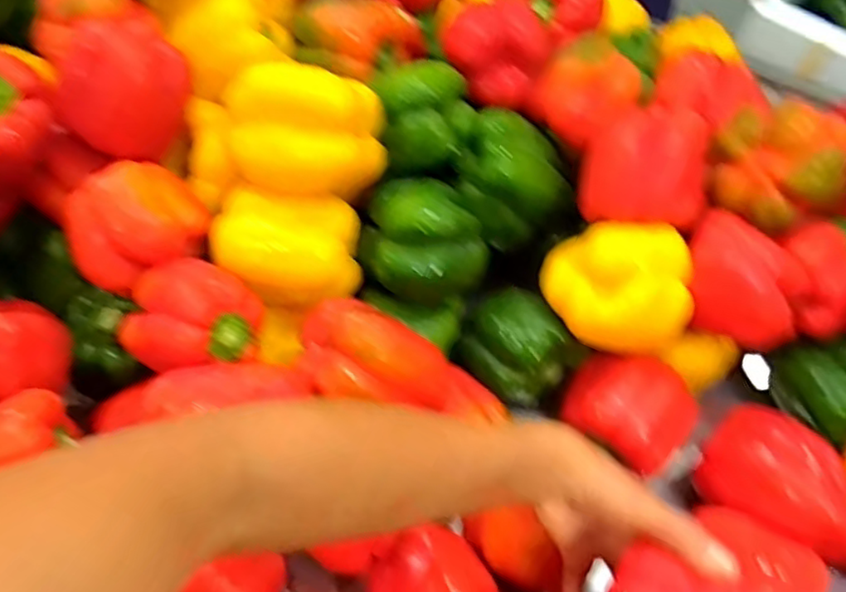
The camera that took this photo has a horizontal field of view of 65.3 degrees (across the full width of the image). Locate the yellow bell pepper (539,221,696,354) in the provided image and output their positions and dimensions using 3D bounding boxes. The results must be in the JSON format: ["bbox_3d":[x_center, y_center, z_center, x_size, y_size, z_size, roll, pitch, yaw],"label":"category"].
[{"bbox_3d":[0.144,0.000,0.502,0.107,0.085,0.080,20,57,8],"label":"yellow bell pepper"}]

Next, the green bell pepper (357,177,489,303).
[{"bbox_3d":[-0.003,-0.041,0.510,0.096,0.072,0.080,32,59,16],"label":"green bell pepper"}]

